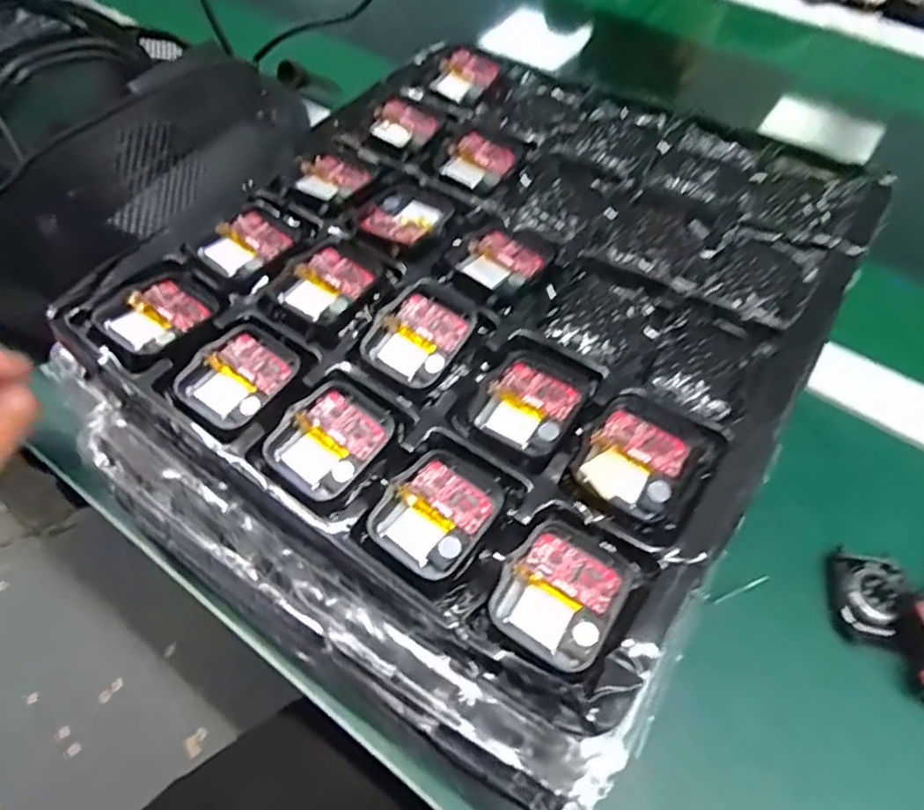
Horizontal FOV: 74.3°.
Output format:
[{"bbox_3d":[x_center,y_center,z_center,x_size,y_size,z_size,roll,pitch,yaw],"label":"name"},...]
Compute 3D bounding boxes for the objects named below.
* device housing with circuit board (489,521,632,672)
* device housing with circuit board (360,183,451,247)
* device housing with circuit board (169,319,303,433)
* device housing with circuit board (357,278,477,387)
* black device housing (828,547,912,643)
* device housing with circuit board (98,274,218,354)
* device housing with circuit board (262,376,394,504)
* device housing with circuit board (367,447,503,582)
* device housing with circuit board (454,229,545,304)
[{"bbox_3d":[0.033,0.062,0.202,0.037,0.006,0.040,30,61,18],"label":"device housing with circuit board"},{"bbox_3d":[-0.026,-0.091,0.291,0.035,0.004,0.039,31,62,18],"label":"device housing with circuit board"},{"bbox_3d":[-0.089,-0.013,0.246,0.035,0.007,0.043,29,61,17],"label":"device housing with circuit board"},{"bbox_3d":[-0.017,-0.031,0.253,0.035,0.008,0.044,31,62,18],"label":"device housing with circuit board"},{"bbox_3d":[0.197,0.093,0.296,0.031,0.011,0.041,9,57,5],"label":"black device housing"},{"bbox_3d":[-0.128,-0.039,0.258,0.033,0.010,0.041,32,62,19],"label":"device housing with circuit board"},{"bbox_3d":[-0.049,0.013,0.232,0.036,0.008,0.045,35,63,20],"label":"device housing with circuit board"},{"bbox_3d":[-0.009,0.038,0.219,0.036,0.005,0.043,34,63,20],"label":"device housing with circuit board"},{"bbox_3d":[0.017,-0.064,0.275,0.032,0.004,0.043,34,63,20],"label":"device housing with circuit board"}]

